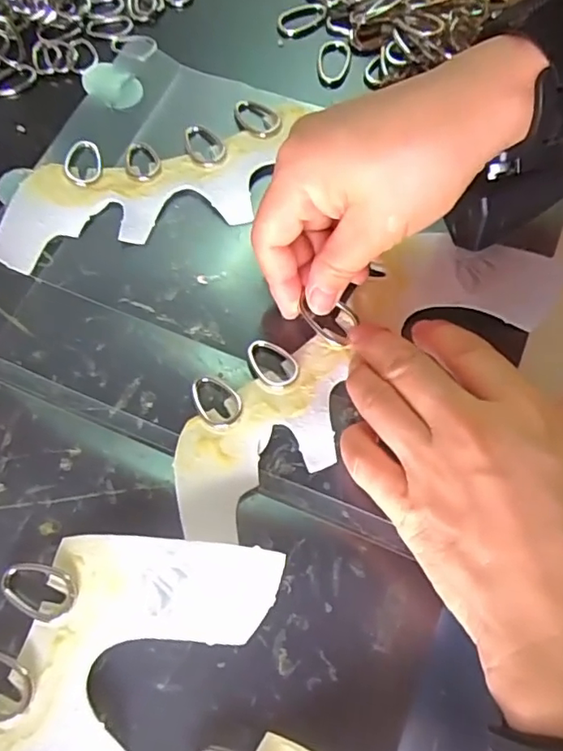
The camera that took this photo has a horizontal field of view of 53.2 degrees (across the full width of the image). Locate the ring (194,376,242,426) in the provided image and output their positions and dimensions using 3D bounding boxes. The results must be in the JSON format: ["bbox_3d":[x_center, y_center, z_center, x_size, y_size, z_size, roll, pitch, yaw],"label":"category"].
[{"bbox_3d":[-0.030,0.011,0.256,0.018,0.004,0.027,-35,71,-12],"label":"ring"}]

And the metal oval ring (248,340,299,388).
[{"bbox_3d":[-0.005,-0.005,0.264,0.028,0.004,0.019,42,74,17],"label":"metal oval ring"}]

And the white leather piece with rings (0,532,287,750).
[{"bbox_3d":[-0.096,0.133,0.205,0.079,0.014,0.210,37,73,15],"label":"white leather piece with rings"}]

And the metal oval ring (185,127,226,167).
[{"bbox_3d":[-0.044,-0.129,0.313,0.020,0.004,0.033,-30,70,-11],"label":"metal oval ring"}]

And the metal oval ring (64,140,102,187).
[{"bbox_3d":[-0.108,-0.116,0.307,0.019,0.005,0.030,7,67,-17],"label":"metal oval ring"}]

